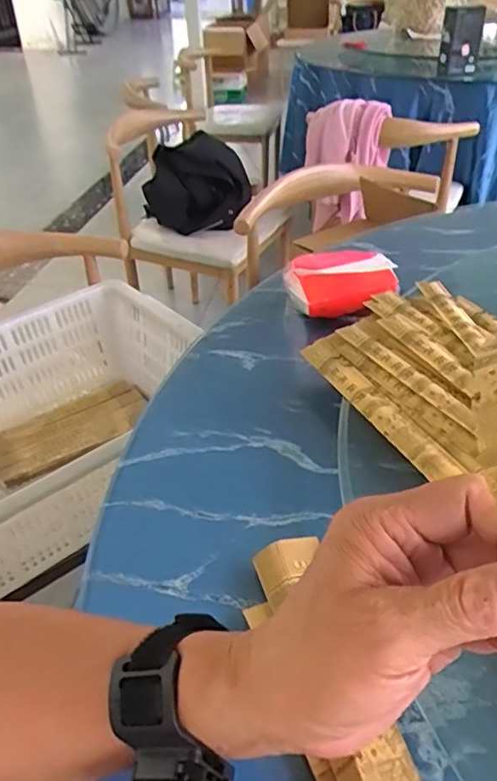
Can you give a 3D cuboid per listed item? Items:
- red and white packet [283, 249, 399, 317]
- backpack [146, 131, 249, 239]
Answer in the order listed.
[{"bbox_3d":[0.107,-0.127,0.674,0.121,0.054,0.070,-7,39,-4],"label":"red and white packet"},{"bbox_3d":[-0.151,-0.589,1.646,0.298,0.201,0.244,-6,39,-5],"label":"backpack"}]

